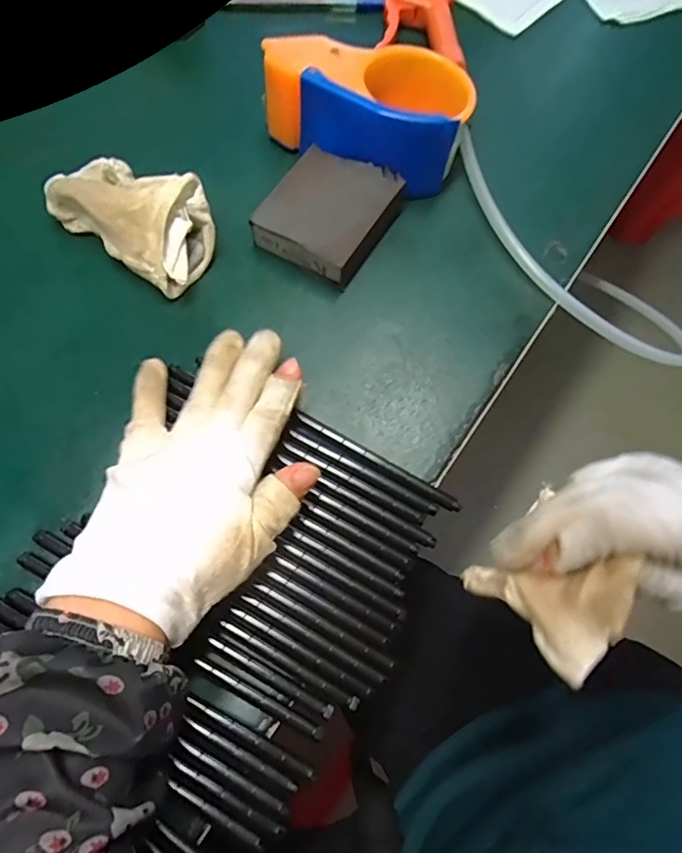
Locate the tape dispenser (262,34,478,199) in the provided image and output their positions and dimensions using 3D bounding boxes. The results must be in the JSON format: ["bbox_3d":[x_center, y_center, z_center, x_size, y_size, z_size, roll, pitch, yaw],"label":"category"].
[{"bbox_3d":[0.016,-0.212,0.351,0.133,0.064,0.070,22,70,6],"label":"tape dispenser"}]

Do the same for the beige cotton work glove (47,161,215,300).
[{"bbox_3d":[-0.133,-0.137,0.331,0.117,0.048,0.060,32,71,9],"label":"beige cotton work glove"}]

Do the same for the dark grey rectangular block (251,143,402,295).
[{"bbox_3d":[-0.009,-0.140,0.345,0.070,0.027,0.082,29,71,9],"label":"dark grey rectangular block"}]

